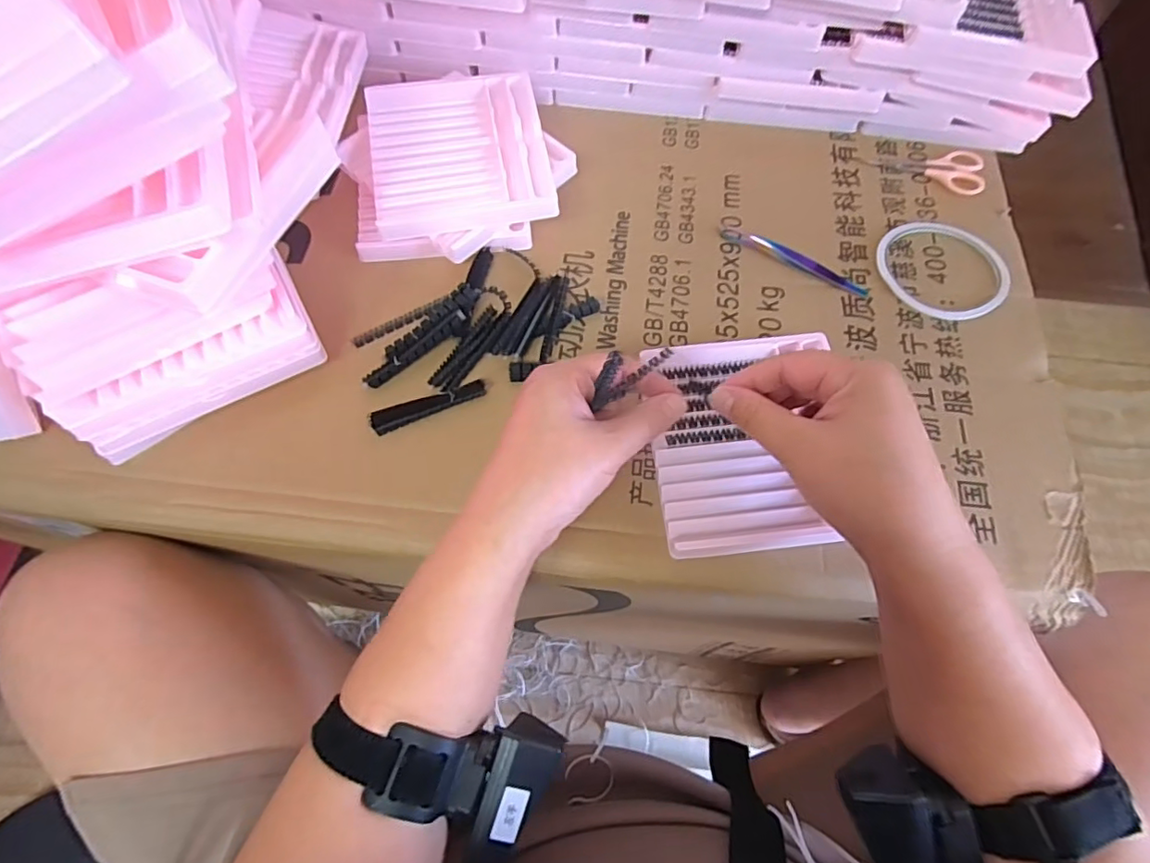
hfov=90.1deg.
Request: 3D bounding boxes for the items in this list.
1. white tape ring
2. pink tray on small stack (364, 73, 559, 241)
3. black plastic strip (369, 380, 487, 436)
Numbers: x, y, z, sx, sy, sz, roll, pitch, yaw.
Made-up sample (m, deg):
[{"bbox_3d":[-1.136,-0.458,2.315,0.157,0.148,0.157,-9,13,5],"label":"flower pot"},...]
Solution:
[{"bbox_3d":[0.277,-0.121,0.432,0.091,0.008,0.087,0,66,-1],"label":"white tape ring"},{"bbox_3d":[-0.089,-0.216,0.442,0.130,0.018,0.143,-9,67,-5],"label":"pink tray on small stack"},{"bbox_3d":[-0.098,-0.017,0.387,0.078,0.006,0.015,-20,68,-9],"label":"black plastic strip"}]

